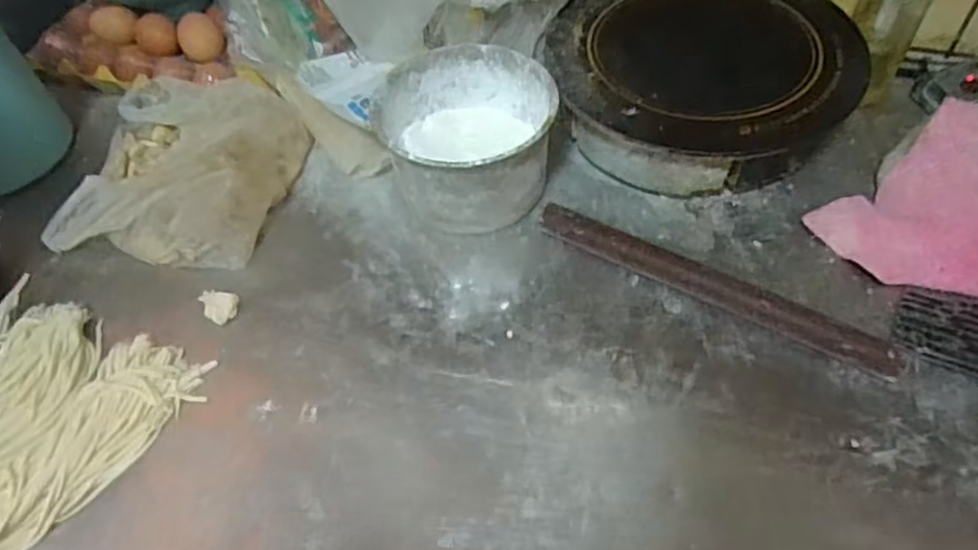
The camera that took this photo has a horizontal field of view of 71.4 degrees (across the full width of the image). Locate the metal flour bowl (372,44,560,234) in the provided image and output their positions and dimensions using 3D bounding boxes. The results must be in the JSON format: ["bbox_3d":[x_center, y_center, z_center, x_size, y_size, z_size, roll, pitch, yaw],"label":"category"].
[{"bbox_3d":[-0.016,-0.118,0.609,0.150,0.097,0.151,1,53,7],"label":"metal flour bowl"}]

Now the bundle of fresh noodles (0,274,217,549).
[{"bbox_3d":[-0.376,0.115,0.521,0.204,0.031,0.255,33,62,27],"label":"bundle of fresh noodles"}]

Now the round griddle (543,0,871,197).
[{"bbox_3d":[0.195,-0.190,0.650,0.262,0.098,0.257,-3,52,4],"label":"round griddle"}]

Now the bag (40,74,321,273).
[{"bbox_3d":[-0.296,-0.106,0.641,0.206,0.083,0.191,8,54,12],"label":"bag"}]

